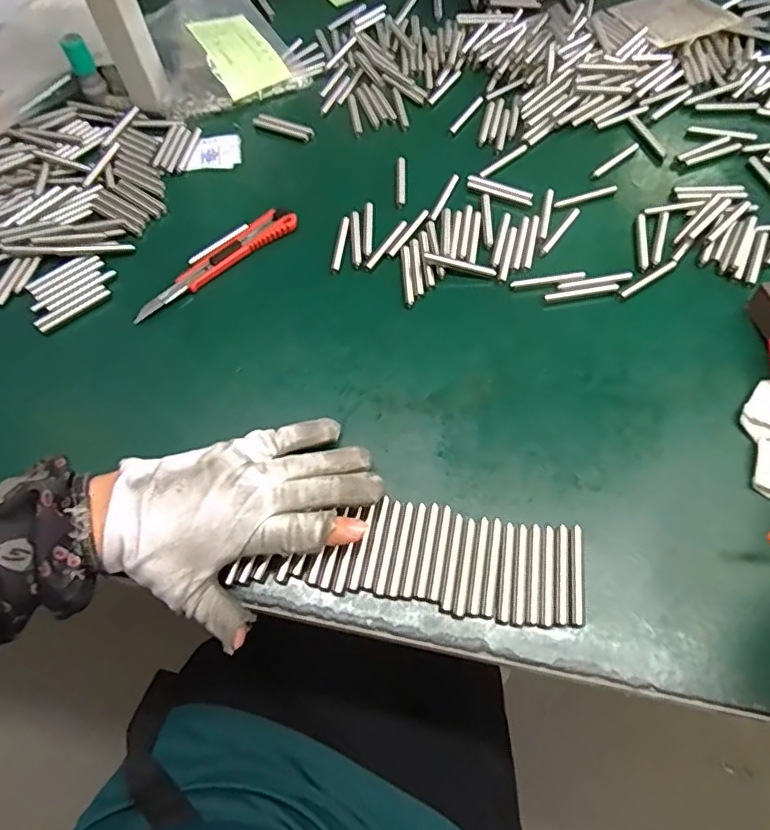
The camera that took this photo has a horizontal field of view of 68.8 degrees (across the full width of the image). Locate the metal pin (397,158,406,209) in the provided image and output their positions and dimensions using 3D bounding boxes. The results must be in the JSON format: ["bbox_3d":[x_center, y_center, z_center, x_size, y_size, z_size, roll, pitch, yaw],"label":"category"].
[{"bbox_3d":[0.014,-0.205,0.492,0.008,0.004,0.058,0,60,3],"label":"metal pin"}]

